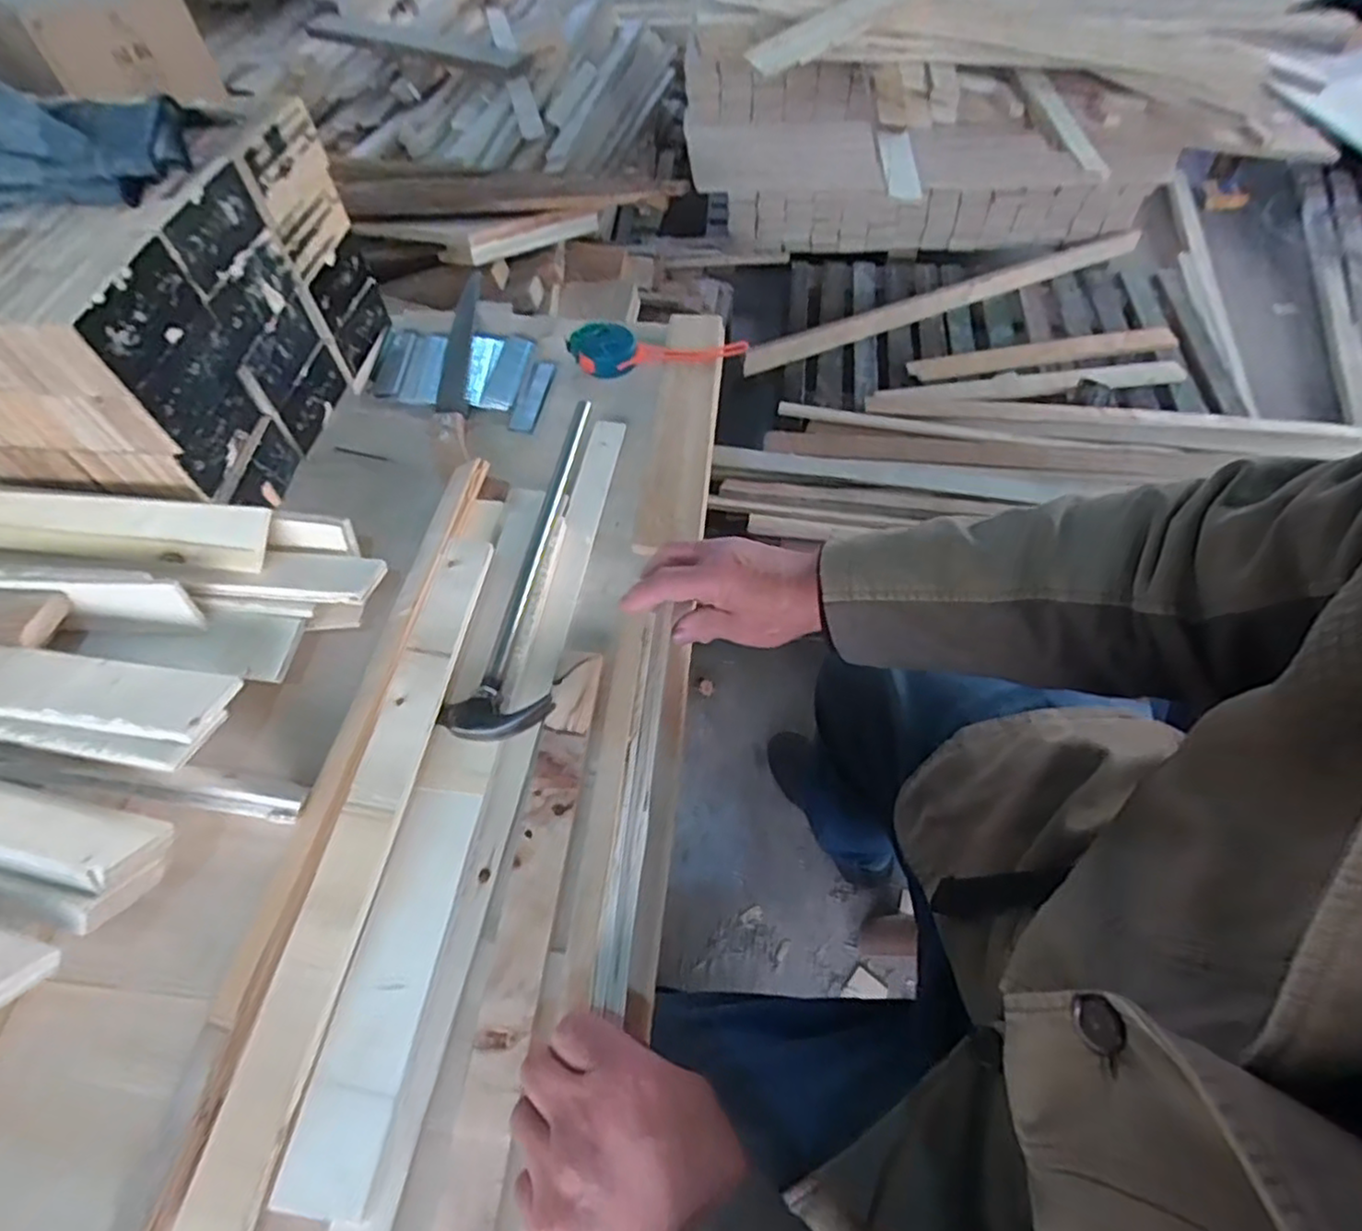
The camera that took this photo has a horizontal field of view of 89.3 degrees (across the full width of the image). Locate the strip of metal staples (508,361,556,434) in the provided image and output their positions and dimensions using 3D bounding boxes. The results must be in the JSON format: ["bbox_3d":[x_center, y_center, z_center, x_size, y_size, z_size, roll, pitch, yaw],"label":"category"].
[{"bbox_3d":[-0.164,-0.243,0.762,0.027,0.004,0.104,12,61,-1],"label":"strip of metal staples"}]

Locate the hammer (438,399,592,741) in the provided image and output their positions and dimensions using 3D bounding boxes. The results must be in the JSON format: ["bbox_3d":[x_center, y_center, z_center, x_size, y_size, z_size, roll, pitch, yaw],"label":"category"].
[{"bbox_3d":[-0.106,-0.053,0.600,0.073,0.038,0.357,8,57,8],"label":"hammer"}]

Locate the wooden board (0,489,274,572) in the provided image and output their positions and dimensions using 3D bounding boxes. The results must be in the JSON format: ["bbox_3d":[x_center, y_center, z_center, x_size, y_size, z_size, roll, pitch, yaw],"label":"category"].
[{"bbox_3d":[-0.506,-0.080,0.579,0.335,0.017,0.055,6,79,6],"label":"wooden board"}]

